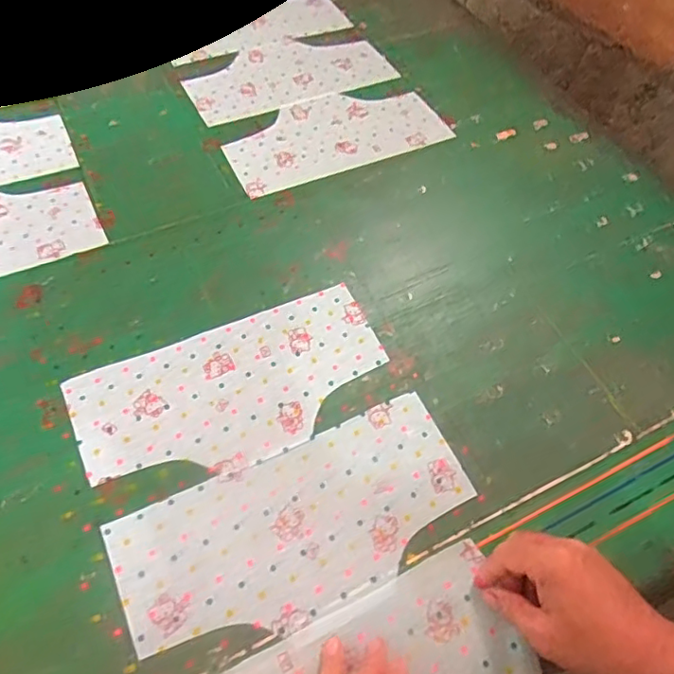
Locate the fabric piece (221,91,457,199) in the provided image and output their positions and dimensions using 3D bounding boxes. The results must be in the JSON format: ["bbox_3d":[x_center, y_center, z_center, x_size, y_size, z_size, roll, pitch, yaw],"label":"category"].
[{"bbox_3d":[-0.005,-0.303,0.848,0.320,0.004,0.157,-22,59,-17],"label":"fabric piece"}]

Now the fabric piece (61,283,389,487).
[{"bbox_3d":[-0.103,0.053,0.601,0.318,0.004,0.162,-21,59,-16],"label":"fabric piece"}]

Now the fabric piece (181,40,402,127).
[{"bbox_3d":[-0.081,-0.425,0.928,0.321,0.007,0.164,-22,59,-17],"label":"fabric piece"}]

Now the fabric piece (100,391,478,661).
[{"bbox_3d":[-0.031,0.170,0.526,0.319,0.004,0.146,-21,59,-17],"label":"fabric piece"}]

